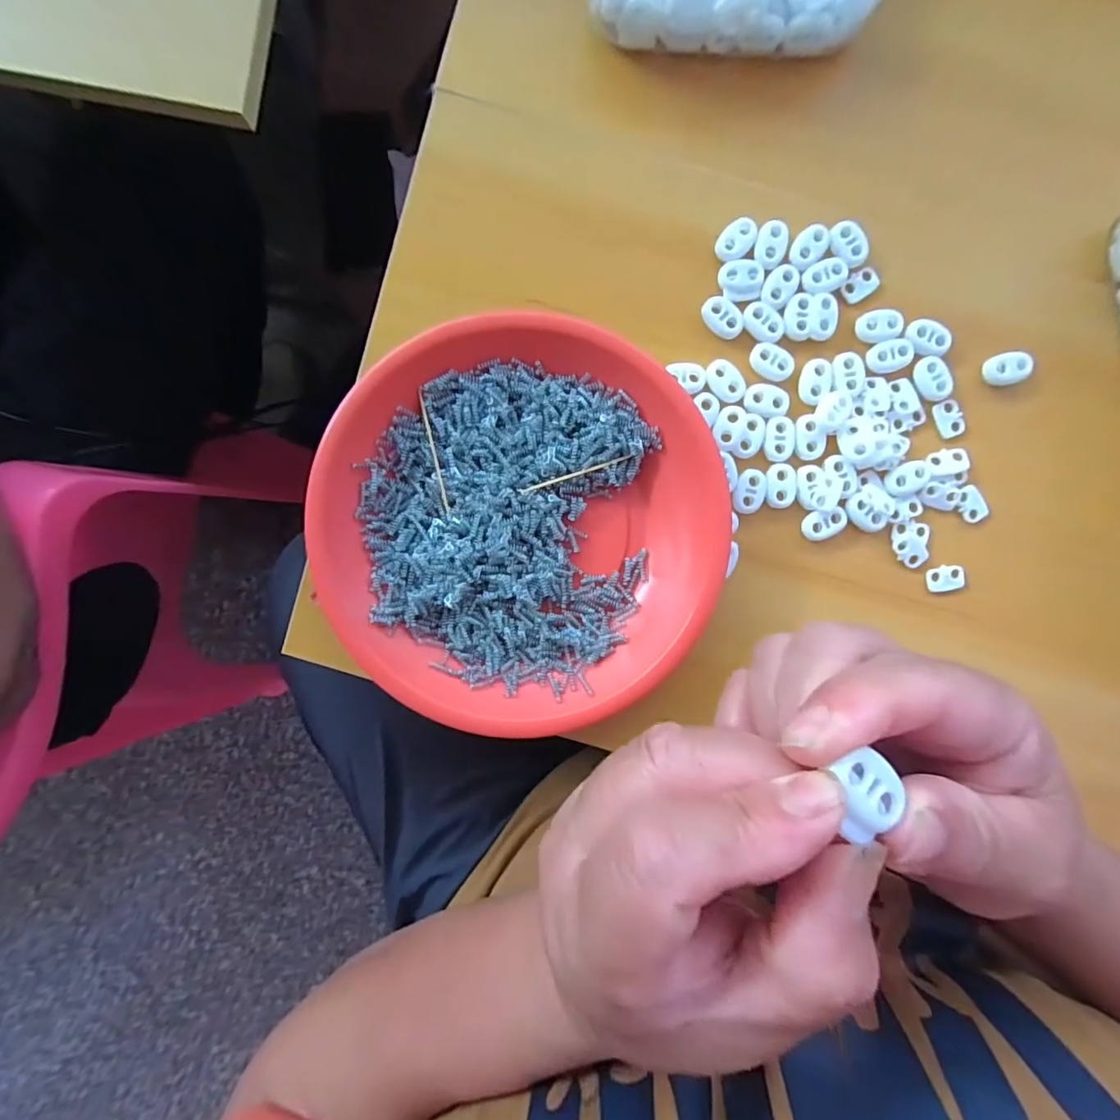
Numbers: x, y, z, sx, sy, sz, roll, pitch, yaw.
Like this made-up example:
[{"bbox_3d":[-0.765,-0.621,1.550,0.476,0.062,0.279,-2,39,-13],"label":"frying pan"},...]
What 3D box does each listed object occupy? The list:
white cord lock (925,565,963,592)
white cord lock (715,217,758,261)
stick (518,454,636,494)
[{"bbox_3d":[0.197,0.010,0.266,0.018,0.004,0.013,-10,92,1],"label":"white cord lock"},{"bbox_3d":[0.087,-0.159,0.256,0.016,0.004,0.022,45,91,-1],"label":"white cord lock"},{"bbox_3d":[0.008,-0.042,0.255,0.058,0.005,0.004,-19,88,1],"label":"stick"}]

